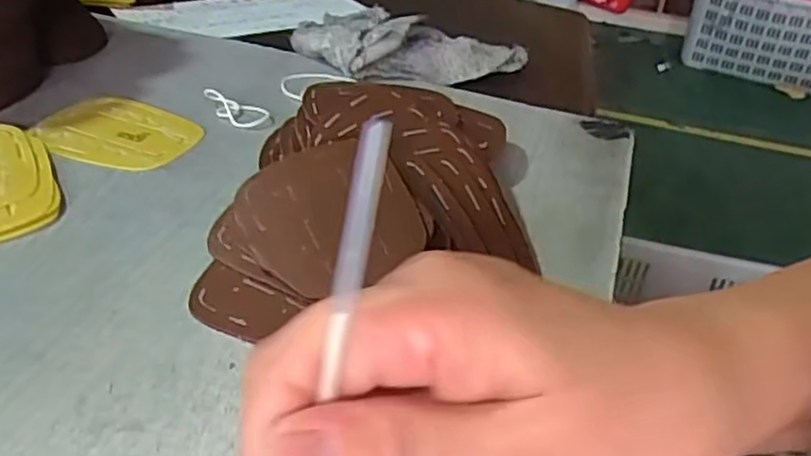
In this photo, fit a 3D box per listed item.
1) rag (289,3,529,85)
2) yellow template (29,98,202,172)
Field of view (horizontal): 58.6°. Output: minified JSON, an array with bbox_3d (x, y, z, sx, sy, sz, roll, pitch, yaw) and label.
[{"bbox_3d":[0.006,-0.135,0.531,0.167,0.036,0.062,-4,36,-16],"label":"rag"},{"bbox_3d":[-0.164,-0.054,0.410,0.083,0.006,0.068,21,36,19],"label":"yellow template"}]

